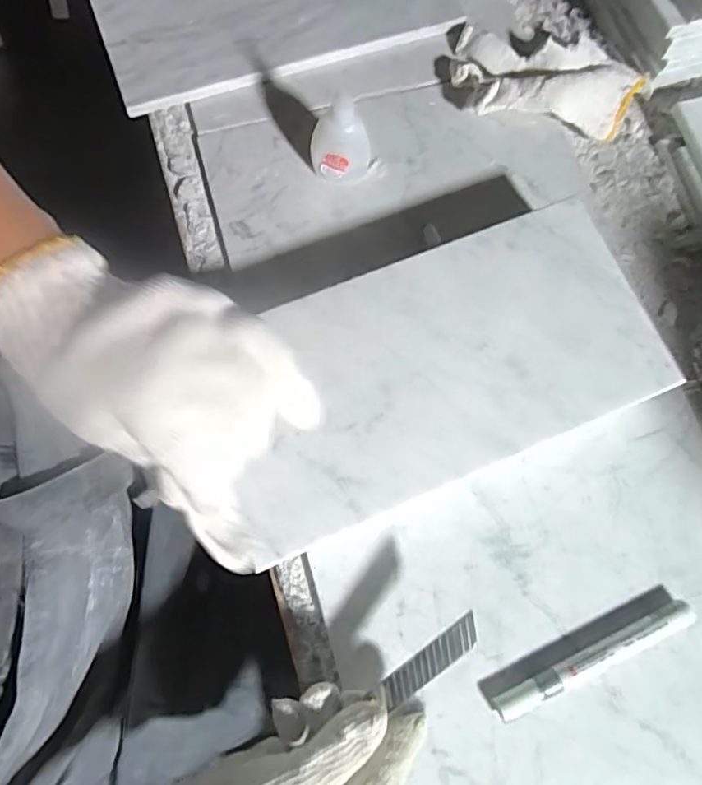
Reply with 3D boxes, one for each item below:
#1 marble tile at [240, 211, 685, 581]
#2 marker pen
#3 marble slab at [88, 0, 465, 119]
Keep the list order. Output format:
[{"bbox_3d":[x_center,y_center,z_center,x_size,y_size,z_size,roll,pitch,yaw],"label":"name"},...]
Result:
[{"bbox_3d":[0.058,-0.019,0.357,0.288,0.008,0.153,-22,76,-7],"label":"marble tile"},{"bbox_3d":[0.159,0.173,0.353,0.144,0.013,0.018,-24,77,-8],"label":"marker pen"},{"bbox_3d":[-0.067,-0.340,0.479,0.297,0.021,0.162,-16,76,-6],"label":"marble slab"}]

